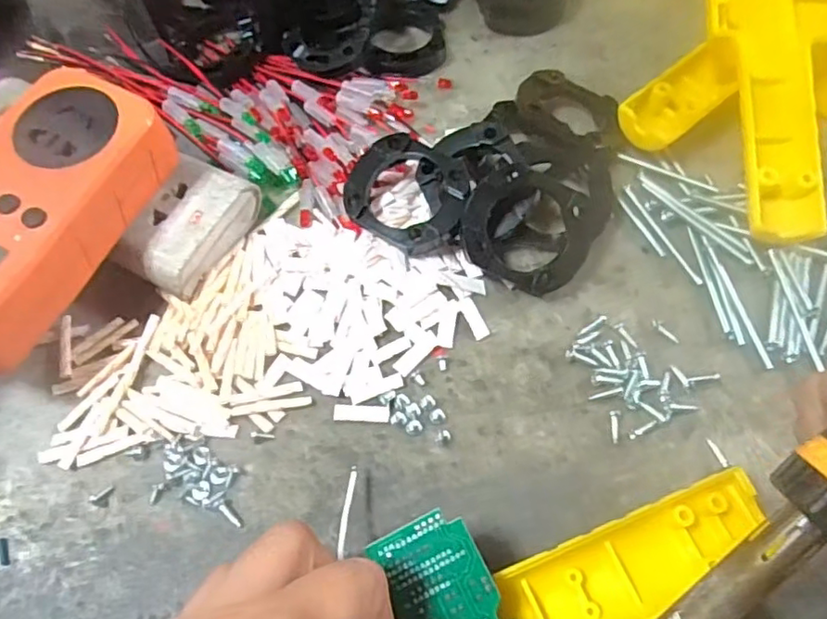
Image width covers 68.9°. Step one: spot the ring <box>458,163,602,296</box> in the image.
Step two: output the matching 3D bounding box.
[{"bbox_3d":[0.051,-0.037,0.272,0.057,0.010,0.051,25,93,-6],"label":"ring"}]

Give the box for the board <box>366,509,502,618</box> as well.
[{"bbox_3d":[0.017,0.101,0.185,0.028,0.005,0.075,-27,73,-13],"label":"board"}]

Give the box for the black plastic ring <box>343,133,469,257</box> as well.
[{"bbox_3d":[-0.003,-0.055,0.286,0.056,0.012,0.050,26,87,2],"label":"black plastic ring"}]

